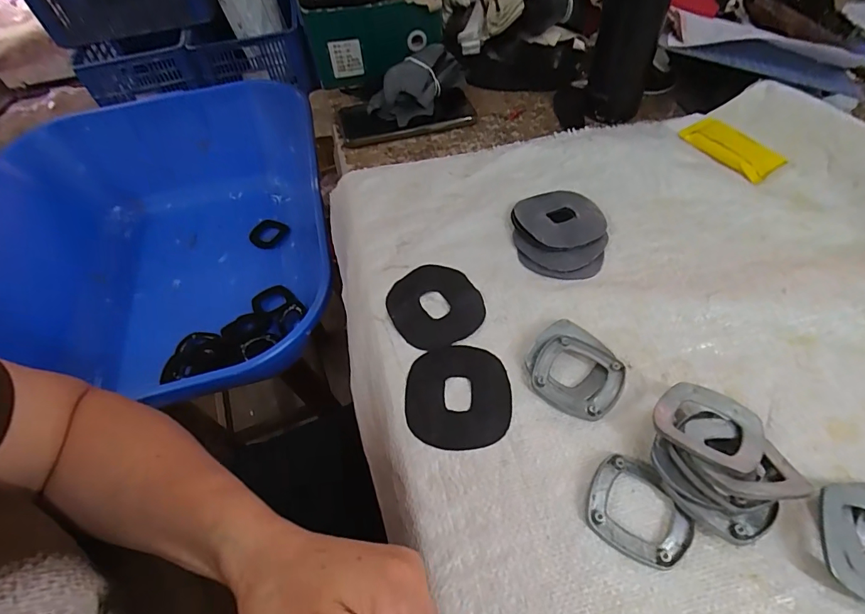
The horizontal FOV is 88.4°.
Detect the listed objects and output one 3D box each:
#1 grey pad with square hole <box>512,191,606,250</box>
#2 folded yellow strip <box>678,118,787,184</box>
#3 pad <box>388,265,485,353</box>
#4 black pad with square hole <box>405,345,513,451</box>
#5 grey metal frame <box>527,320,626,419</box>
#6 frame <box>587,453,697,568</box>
[{"bbox_3d":[0.124,-0.086,0.429,0.078,0.012,0.075,-19,54,-8],"label":"grey pad with square hole"},{"bbox_3d":[0.318,-0.174,0.476,0.038,0.017,0.100,-28,56,-15],"label":"folded yellow strip"},{"bbox_3d":[0.002,-0.002,0.381,0.077,0.004,0.080,-26,59,-16],"label":"pad"},{"bbox_3d":[0.019,0.066,0.333,0.076,0.005,0.081,-3,53,3],"label":"black pad with square hole"},{"bbox_3d":[0.108,0.046,0.336,0.068,0.012,0.066,35,64,26],"label":"grey metal frame"},{"bbox_3d":[0.130,0.126,0.278,0.061,0.009,0.057,27,61,23],"label":"frame"}]

